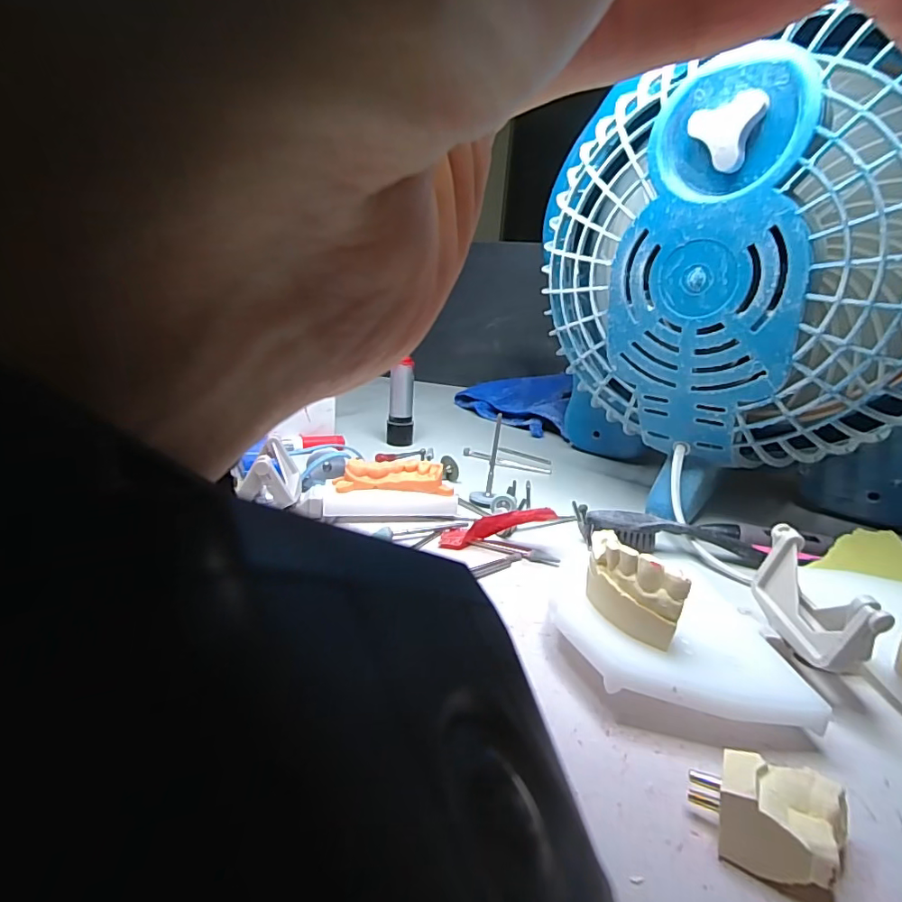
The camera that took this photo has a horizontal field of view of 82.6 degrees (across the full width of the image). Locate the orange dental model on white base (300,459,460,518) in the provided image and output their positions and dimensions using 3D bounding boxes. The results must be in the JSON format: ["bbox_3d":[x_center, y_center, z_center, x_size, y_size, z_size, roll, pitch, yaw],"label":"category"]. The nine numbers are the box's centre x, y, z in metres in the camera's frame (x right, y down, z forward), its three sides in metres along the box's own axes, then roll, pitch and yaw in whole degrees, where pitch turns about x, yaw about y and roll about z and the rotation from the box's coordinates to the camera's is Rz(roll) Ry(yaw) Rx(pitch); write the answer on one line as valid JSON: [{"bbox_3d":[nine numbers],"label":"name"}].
[{"bbox_3d":[-0.034,0.020,0.245,0.072,0.025,0.022,1,17,-11],"label":"orange dental model on white base"}]

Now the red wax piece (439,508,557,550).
[{"bbox_3d":[0.020,0.034,0.227,0.051,0.009,0.014,-17,17,5],"label":"red wax piece"}]

